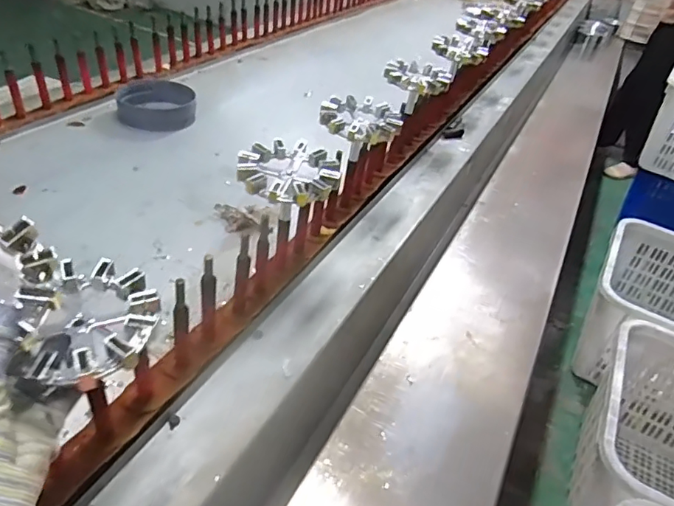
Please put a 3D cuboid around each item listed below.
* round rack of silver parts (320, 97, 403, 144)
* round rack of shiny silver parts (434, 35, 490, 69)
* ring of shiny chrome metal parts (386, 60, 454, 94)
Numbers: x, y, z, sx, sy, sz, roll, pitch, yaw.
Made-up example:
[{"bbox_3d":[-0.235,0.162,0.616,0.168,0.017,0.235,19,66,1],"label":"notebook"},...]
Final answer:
[{"bbox_3d":[0.036,-0.210,0.788,0.121,0.026,0.117,6,38,-2],"label":"round rack of silver parts"},{"bbox_3d":[0.279,-0.462,1.140,0.119,0.033,0.145,15,39,10],"label":"round rack of shiny silver parts"},{"bbox_3d":[0.157,-0.343,0.972,0.121,0.028,0.123,13,39,6],"label":"ring of shiny chrome metal parts"}]

